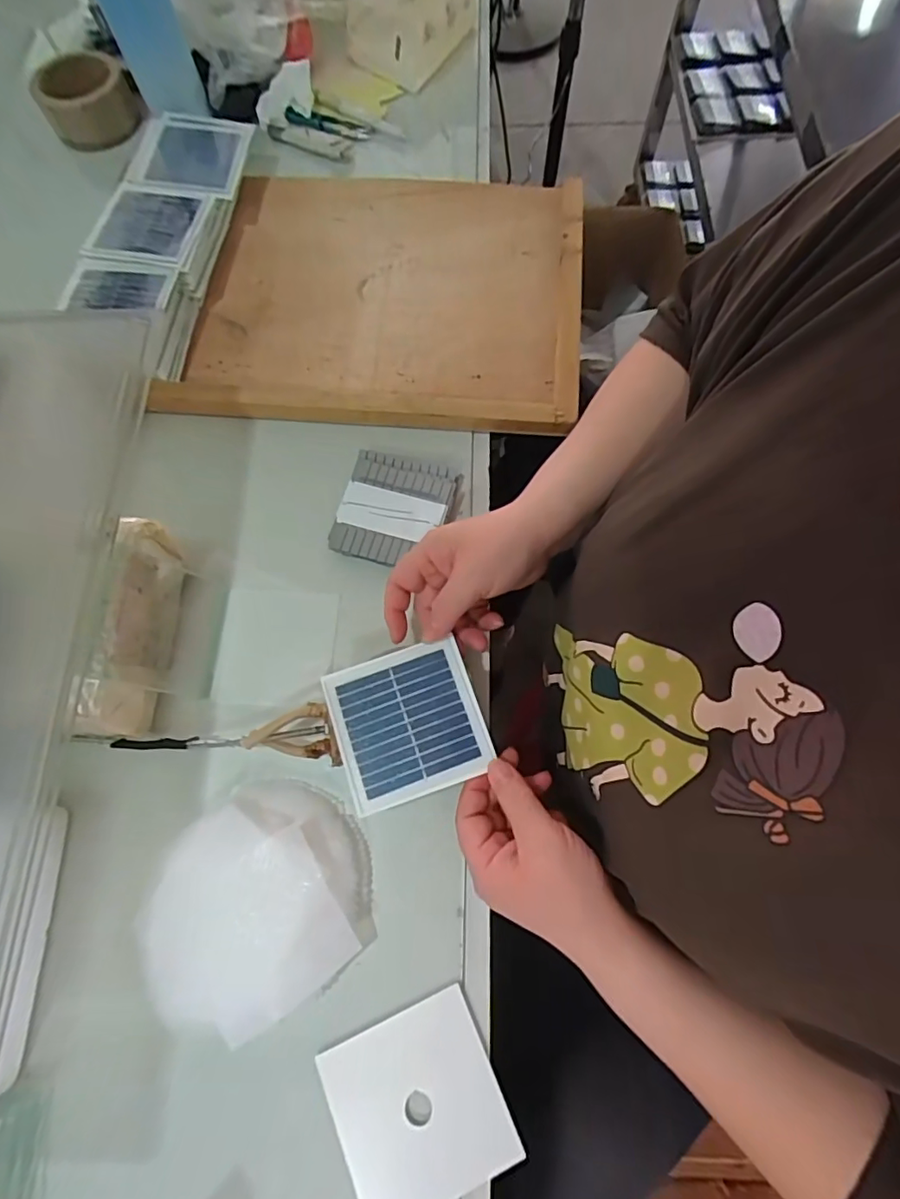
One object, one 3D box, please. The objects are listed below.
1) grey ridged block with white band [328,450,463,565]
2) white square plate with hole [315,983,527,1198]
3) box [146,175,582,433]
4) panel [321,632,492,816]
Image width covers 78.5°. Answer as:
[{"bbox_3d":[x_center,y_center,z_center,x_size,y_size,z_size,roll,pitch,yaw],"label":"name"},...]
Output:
[{"bbox_3d":[-0.045,-0.071,0.447,0.086,0.023,0.088,16,73,7],"label":"grey ridged block with white band"},{"bbox_3d":[-0.019,0.305,0.332,0.097,0.005,0.094,-23,72,-6],"label":"white square plate with hole"},{"bbox_3d":[-0.058,-0.299,0.527,0.363,0.032,0.316,6,72,4],"label":"box"},{"bbox_3d":[-0.028,0.080,0.367,0.094,0.005,0.094,-19,72,-4],"label":"panel"}]

